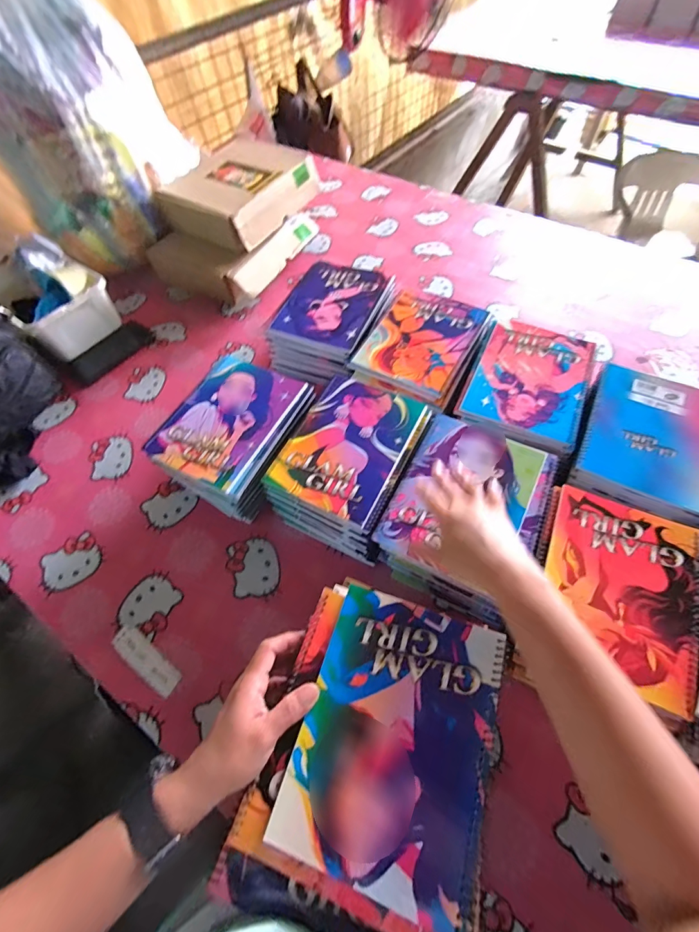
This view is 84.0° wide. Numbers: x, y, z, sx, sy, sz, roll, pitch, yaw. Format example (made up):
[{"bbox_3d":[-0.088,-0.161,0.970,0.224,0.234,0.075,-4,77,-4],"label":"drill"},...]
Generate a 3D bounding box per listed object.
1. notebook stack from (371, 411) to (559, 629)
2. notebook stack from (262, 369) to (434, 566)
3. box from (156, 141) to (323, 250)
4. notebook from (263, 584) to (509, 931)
[{"bbox_3d":[0.146,0.059,0.498,0.171,0.091,0.207,23,64,15],"label":"notebook stack"},{"bbox_3d":[0.005,-0.004,0.557,0.163,0.099,0.222,26,65,17],"label":"notebook stack"},{"bbox_3d":[-0.224,-0.589,0.831,0.232,0.071,0.291,26,65,17],"label":"box"},{"bbox_3d":[0.038,0.215,0.315,0.145,0.011,0.198,16,62,12],"label":"notebook"}]

